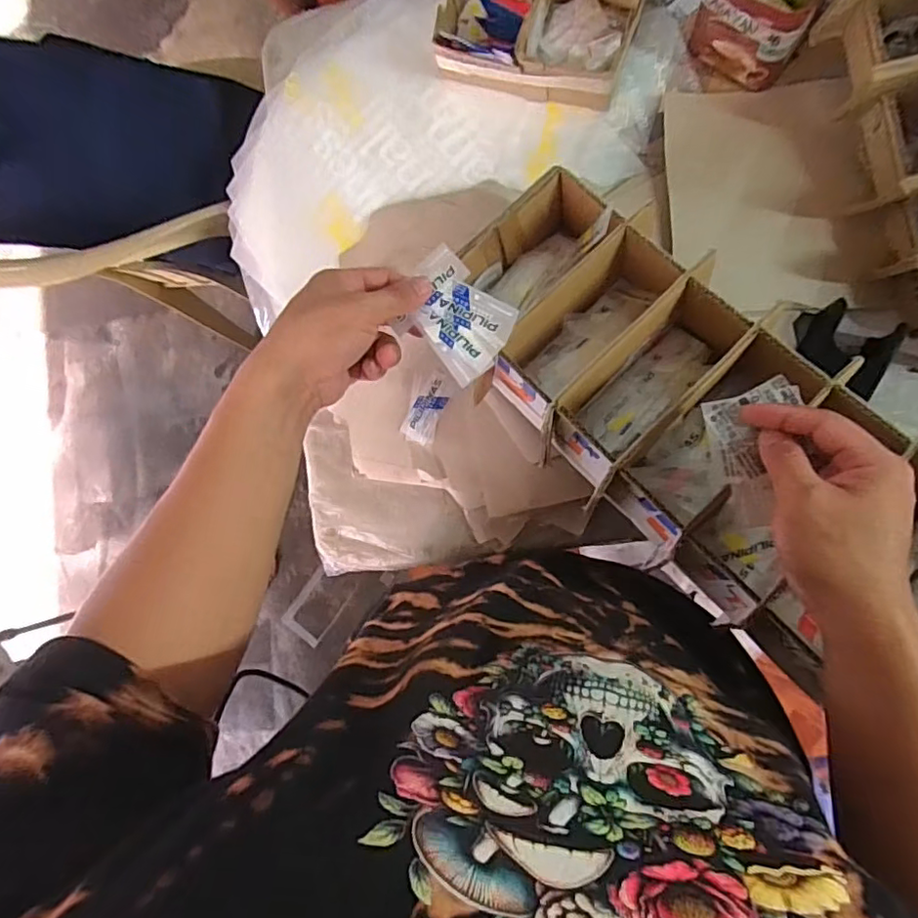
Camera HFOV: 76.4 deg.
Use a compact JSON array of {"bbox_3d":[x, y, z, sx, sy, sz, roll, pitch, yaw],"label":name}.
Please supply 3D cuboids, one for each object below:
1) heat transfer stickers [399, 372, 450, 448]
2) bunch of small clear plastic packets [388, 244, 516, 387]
[{"bbox_3d":[-0.031,-0.046,0.548,0.035,0.007,0.065,21,91,15],"label":"heat transfer stickers"},{"bbox_3d":[-0.004,-0.101,0.415,0.079,0.014,0.066,39,93,9],"label":"bunch of small clear plastic packets"}]

